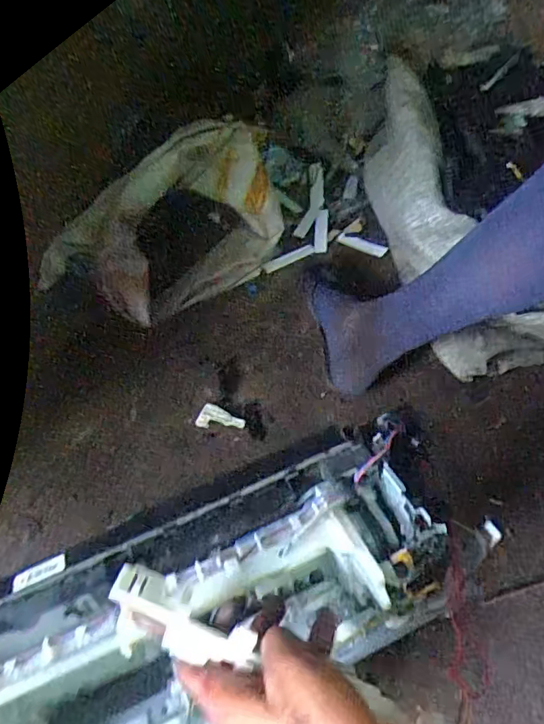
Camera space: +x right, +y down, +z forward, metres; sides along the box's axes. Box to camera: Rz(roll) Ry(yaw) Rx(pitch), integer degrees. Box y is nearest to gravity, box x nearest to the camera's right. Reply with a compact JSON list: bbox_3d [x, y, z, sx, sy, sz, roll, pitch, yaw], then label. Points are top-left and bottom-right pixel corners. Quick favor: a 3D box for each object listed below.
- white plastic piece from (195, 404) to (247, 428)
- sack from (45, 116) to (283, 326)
[{"bbox_3d":[-0.076,0.089,0.765,0.072,0.011,0.037,17,57,15],"label":"white plastic piece"},{"bbox_3d":[-0.180,-0.234,0.890,0.421,0.193,0.214,-35,58,-18],"label":"sack"}]

